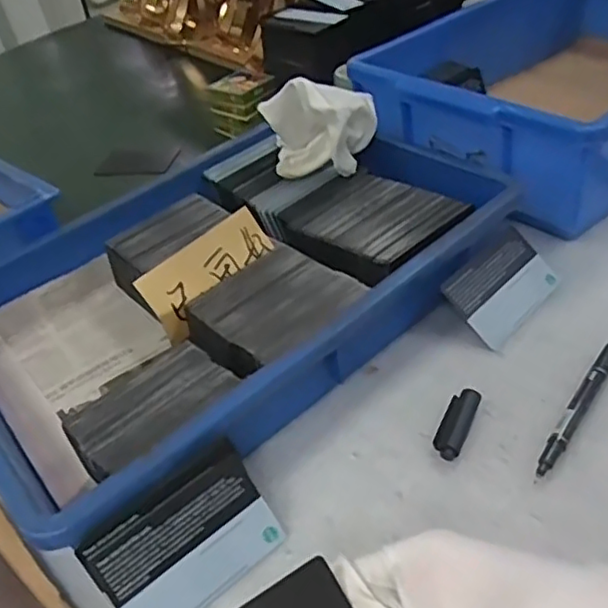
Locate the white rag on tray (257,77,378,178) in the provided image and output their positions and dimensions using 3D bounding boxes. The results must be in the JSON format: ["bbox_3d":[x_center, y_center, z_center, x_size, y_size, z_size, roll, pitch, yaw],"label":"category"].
[{"bbox_3d":[0.010,-0.137,0.502,0.089,0.068,0.051,1,42,13],"label":"white rag on tray"}]

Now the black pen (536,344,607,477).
[{"bbox_3d":[0.161,0.055,0.373,0.010,0.012,0.118,23,51,33],"label":"black pen"}]

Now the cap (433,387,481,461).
[{"bbox_3d":[0.086,0.068,0.367,0.017,0.011,0.045,14,47,26],"label":"cap"}]

